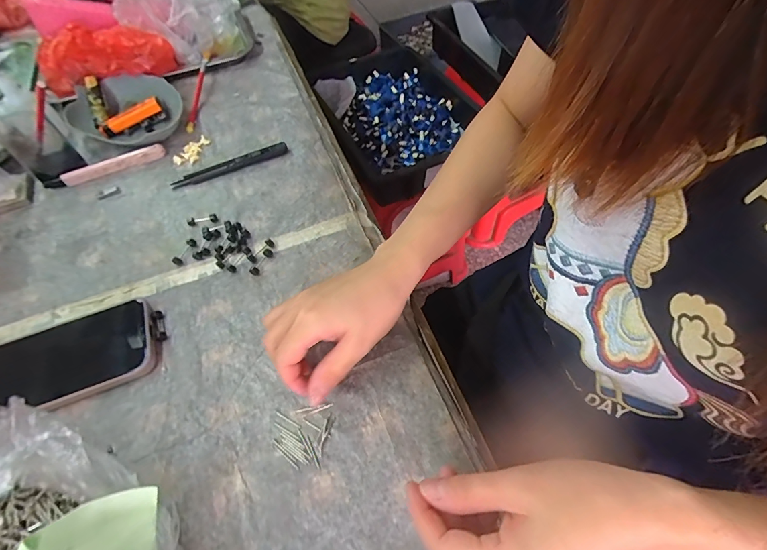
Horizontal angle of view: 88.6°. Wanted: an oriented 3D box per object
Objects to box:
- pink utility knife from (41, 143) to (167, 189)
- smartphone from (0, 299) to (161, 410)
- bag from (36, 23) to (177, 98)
[{"bbox_3d":[-0.335,-0.130,0.475,0.137,0.015,0.012,-22,56,-11],"label":"pink utility knife"},{"bbox_3d":[-0.273,0.074,0.328,0.155,0.017,0.077,-21,56,-10],"label":"smartphone"},{"bbox_3d":[-0.382,-0.295,0.544,0.173,0.082,0.051,-16,55,-7],"label":"bag"}]

